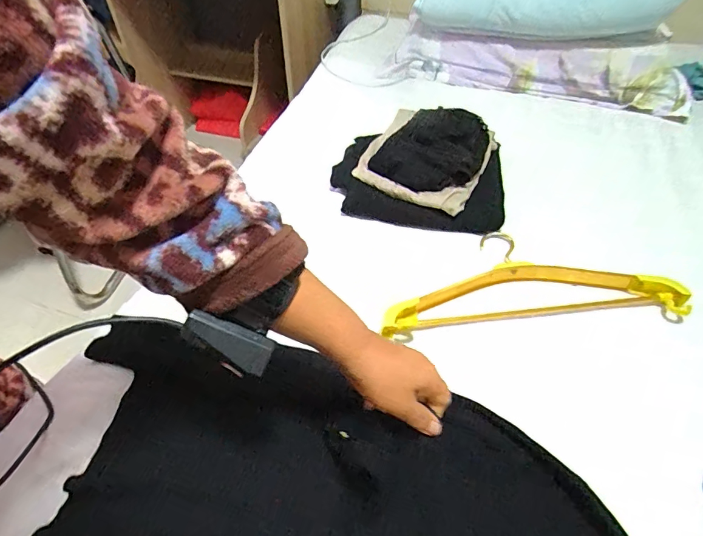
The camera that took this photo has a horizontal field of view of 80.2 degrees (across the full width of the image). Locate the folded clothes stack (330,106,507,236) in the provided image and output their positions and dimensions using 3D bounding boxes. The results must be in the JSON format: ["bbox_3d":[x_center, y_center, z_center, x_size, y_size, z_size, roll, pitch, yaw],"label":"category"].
[{"bbox_3d":[0.118,-0.199,0.753,0.295,0.098,0.271,6,47,5],"label":"folded clothes stack"}]

